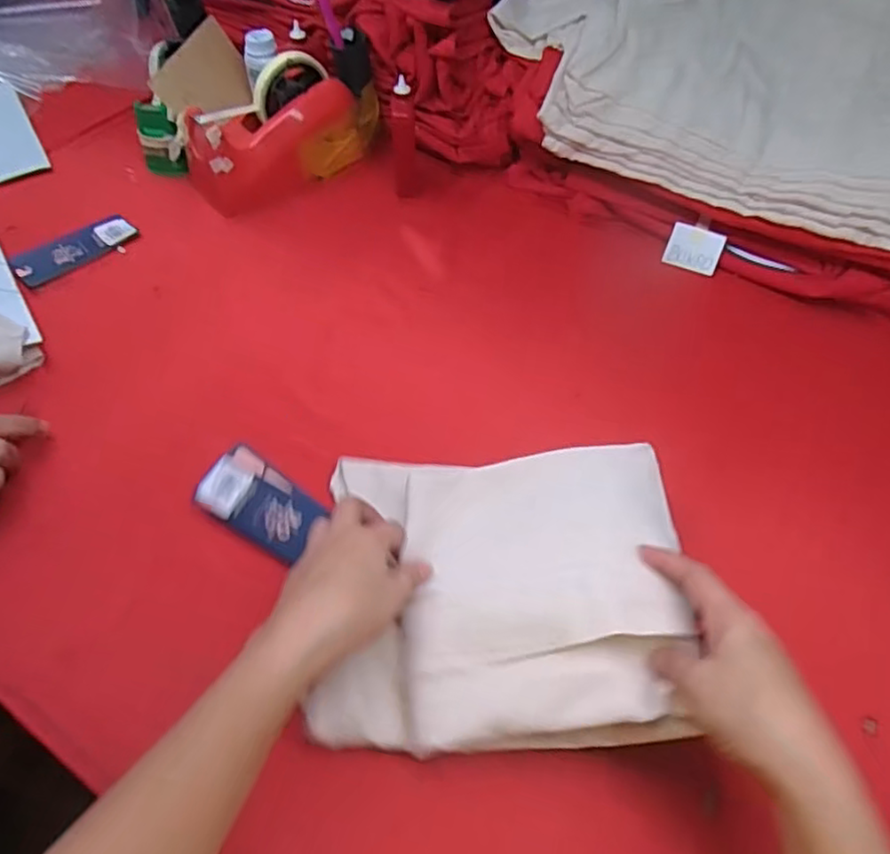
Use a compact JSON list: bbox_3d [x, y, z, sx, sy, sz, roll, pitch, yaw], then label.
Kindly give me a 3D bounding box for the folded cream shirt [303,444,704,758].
[{"bbox_3d":[0.034,0.105,0.439,0.225,0.049,0.198,3,55,0],"label":"folded cream shirt"}]

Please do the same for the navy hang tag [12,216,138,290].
[{"bbox_3d":[-0.377,-0.184,0.662,0.046,0.010,0.123,34,57,20],"label":"navy hang tag"}]

